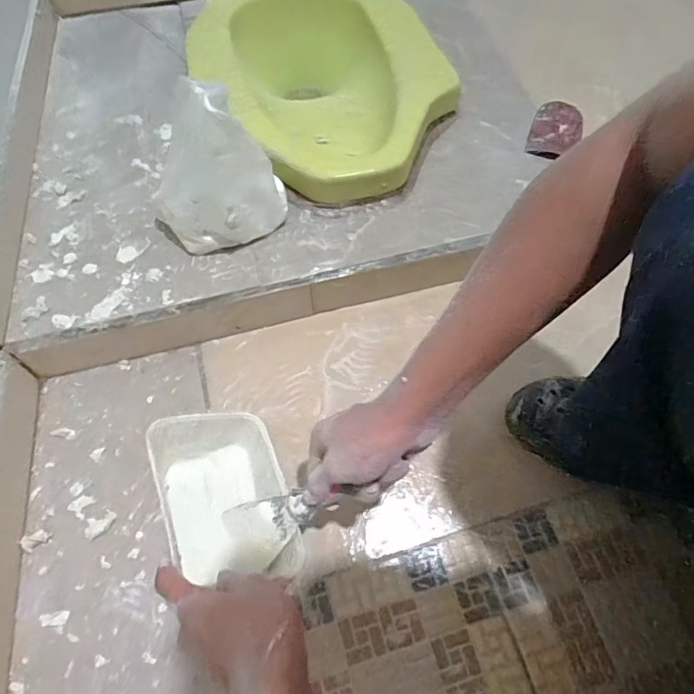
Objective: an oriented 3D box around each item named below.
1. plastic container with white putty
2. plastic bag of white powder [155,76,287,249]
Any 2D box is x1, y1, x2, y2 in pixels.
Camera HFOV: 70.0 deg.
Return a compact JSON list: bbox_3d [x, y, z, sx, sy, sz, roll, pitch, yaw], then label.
[{"bbox_3d":[-0.127,0.152,0.507,0.127,0.067,0.174,-18,68,-10],"label":"plastic container with white putty"},{"bbox_3d":[-0.140,-0.187,0.533,0.140,0.201,0.074,-26,67,-13],"label":"plastic bag of white powder"}]

